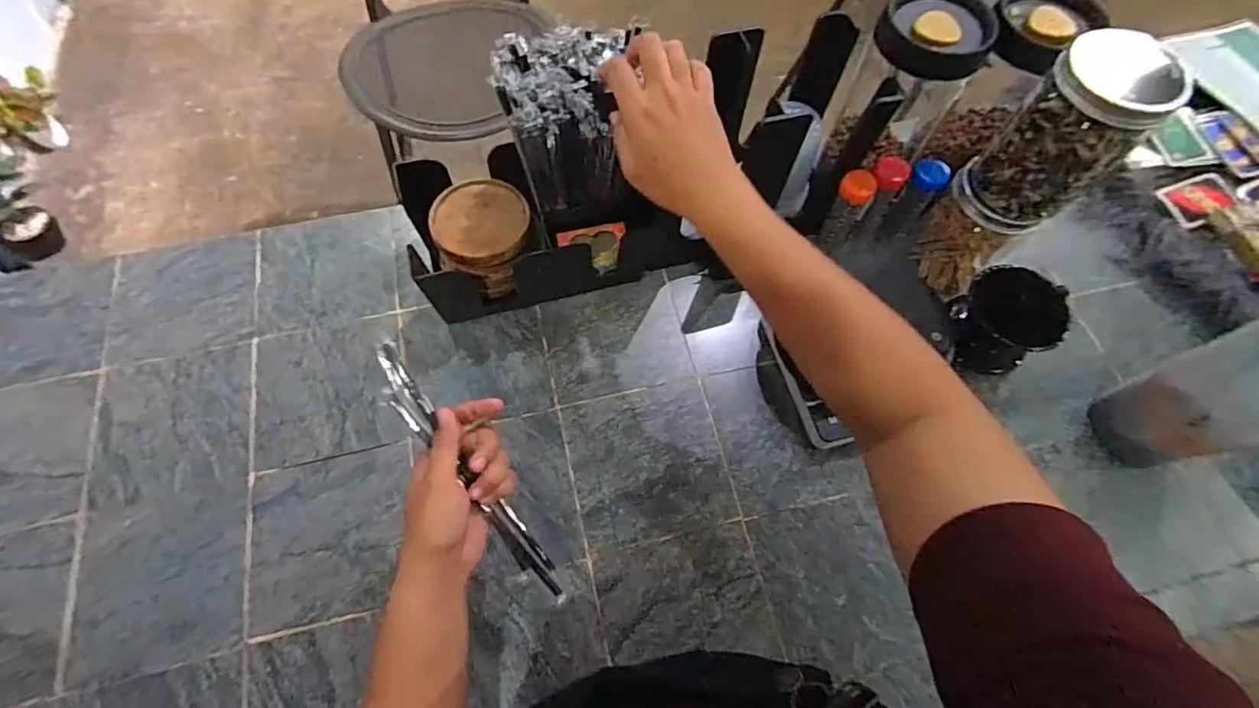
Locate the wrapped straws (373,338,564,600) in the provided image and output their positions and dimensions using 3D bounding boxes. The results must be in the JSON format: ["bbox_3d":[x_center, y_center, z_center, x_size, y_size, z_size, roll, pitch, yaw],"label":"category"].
[{"bbox_3d":[-0.114,0.093,0.400,0.024,0.016,0.226,-37,104,-16],"label":"wrapped straws"}]

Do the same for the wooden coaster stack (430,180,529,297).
[{"bbox_3d":[-0.152,-0.117,0.585,0.103,0.088,0.103,18,67,6],"label":"wooden coaster stack"}]

